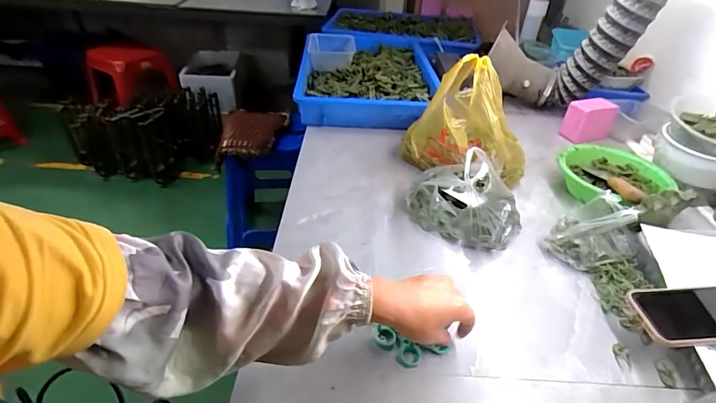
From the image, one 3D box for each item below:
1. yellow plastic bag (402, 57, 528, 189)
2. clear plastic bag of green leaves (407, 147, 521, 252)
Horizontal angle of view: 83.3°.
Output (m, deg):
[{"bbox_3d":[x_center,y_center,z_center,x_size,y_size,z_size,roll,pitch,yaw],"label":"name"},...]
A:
[{"bbox_3d":[0.224,-0.168,0.801,0.247,0.195,0.158,15,38,15],"label":"yellow plastic bag"},{"bbox_3d":[0.177,-0.002,0.661,0.192,0.138,0.104,14,38,14],"label":"clear plastic bag of green leaves"}]

